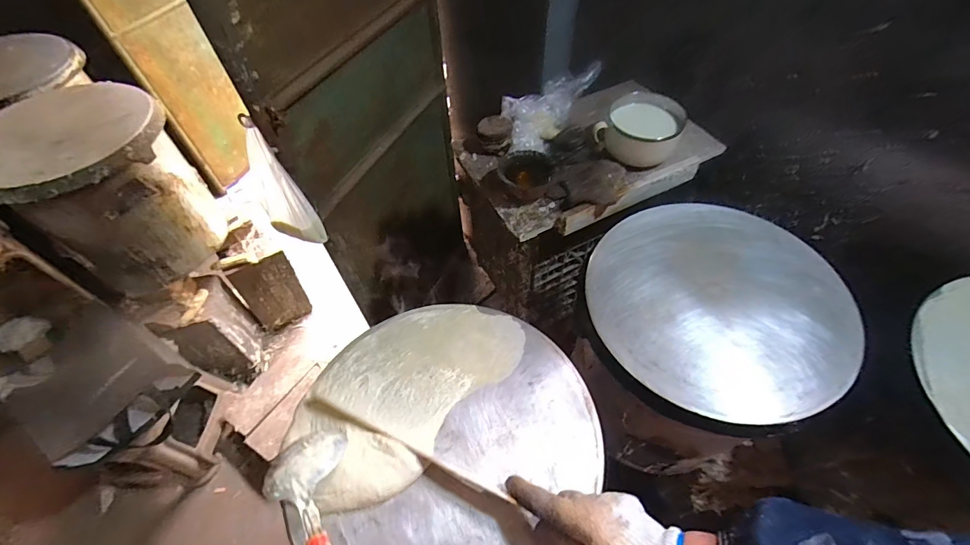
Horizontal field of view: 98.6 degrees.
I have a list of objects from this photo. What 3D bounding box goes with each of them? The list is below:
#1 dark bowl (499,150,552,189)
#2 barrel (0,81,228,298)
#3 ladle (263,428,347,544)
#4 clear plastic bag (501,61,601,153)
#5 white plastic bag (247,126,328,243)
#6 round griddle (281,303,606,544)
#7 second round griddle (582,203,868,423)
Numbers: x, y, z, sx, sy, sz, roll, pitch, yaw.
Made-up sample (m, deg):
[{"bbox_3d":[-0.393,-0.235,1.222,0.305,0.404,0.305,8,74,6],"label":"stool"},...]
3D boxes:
[{"bbox_3d":[0.080,-0.197,0.826,0.100,0.051,0.103,0,53,0],"label":"dark bowl"},{"bbox_3d":[-1.008,-0.215,1.153,0.416,0.446,0.397,37,61,25],"label":"barrel"},{"bbox_3d":[-0.144,0.320,0.405,0.082,0.049,0.343,-22,55,-14],"label":"ladle"},{"bbox_3d":[0.141,-0.356,0.890,0.260,0.102,0.109,-40,59,-9],"label":"clear plastic bag"},{"bbox_3d":[-0.419,-0.162,0.864,0.096,0.251,0.074,29,58,20],"label":"white plastic bag"},{"bbox_3d":[-0.043,0.200,0.525,0.355,0.039,0.375,-1,53,1],"label":"round griddle"},{"bbox_3d":[0.364,0.032,0.654,0.379,0.030,0.379,0,53,0],"label":"second round griddle"}]

